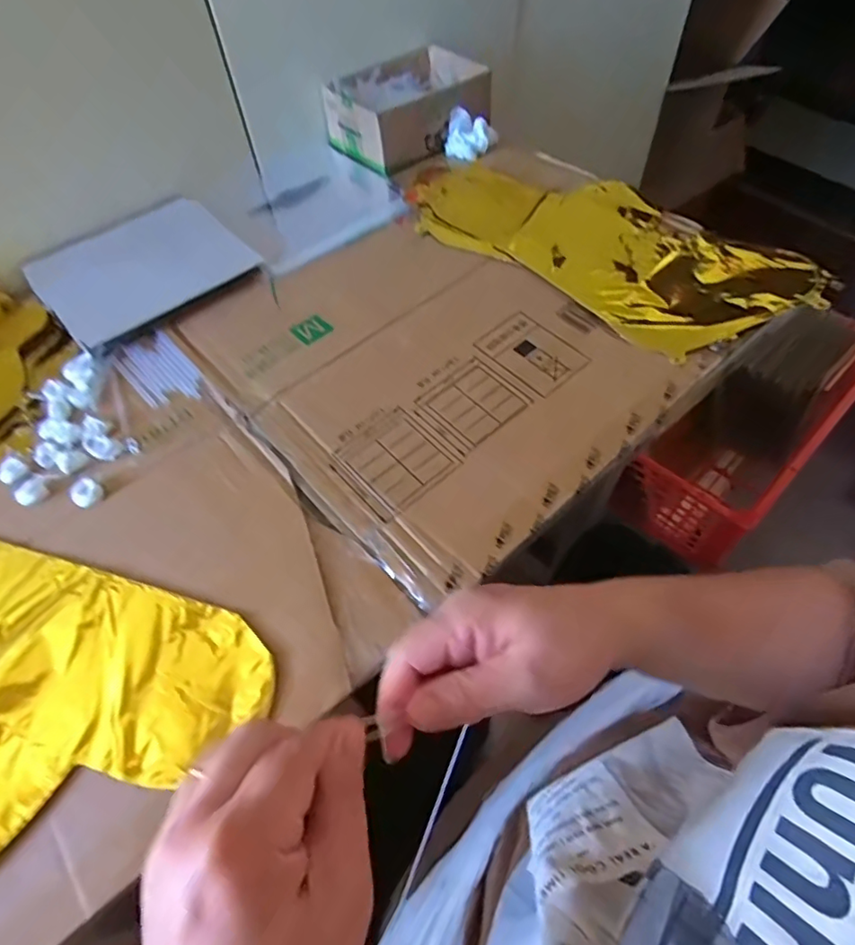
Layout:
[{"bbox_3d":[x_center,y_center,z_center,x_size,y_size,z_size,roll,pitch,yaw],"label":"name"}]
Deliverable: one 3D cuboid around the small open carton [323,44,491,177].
[{"bbox_3d":[-0.028,-0.476,0.713,0.191,0.060,0.152,-31,60,-17],"label":"small open carton"}]

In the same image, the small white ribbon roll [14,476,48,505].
[{"bbox_3d":[-0.314,0.014,0.435,0.020,0.006,0.021,-1,56,2],"label":"small white ribbon roll"}]

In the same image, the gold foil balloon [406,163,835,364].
[{"bbox_3d":[0.178,-0.252,0.583,0.408,0.018,0.198,37,65,24],"label":"gold foil balloon"}]

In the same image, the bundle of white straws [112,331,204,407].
[{"bbox_3d":[-0.255,-0.098,0.523,0.056,0.004,0.107,-39,63,-21],"label":"bundle of white straws"}]

